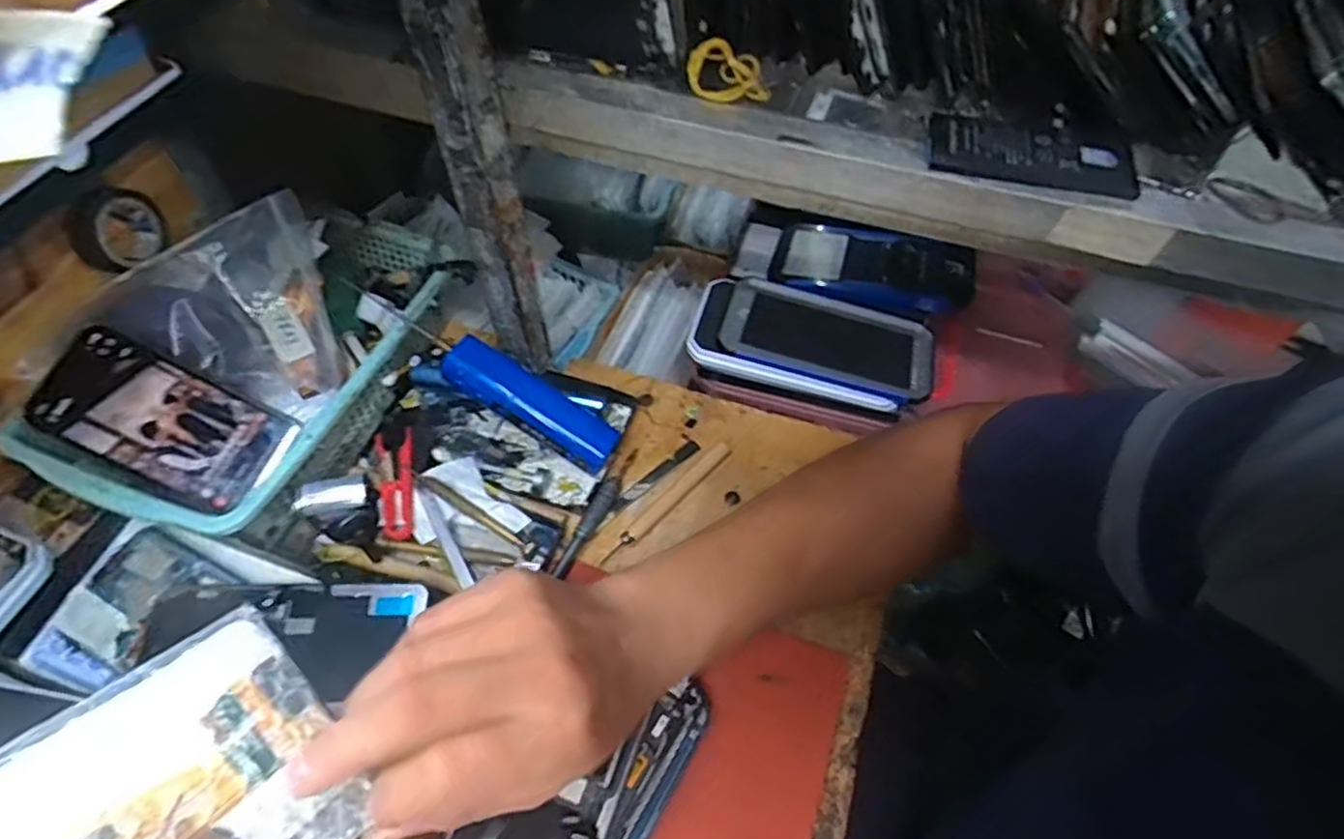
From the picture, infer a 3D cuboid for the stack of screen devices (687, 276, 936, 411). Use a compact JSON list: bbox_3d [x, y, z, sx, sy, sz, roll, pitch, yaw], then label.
[{"bbox_3d":[0.117,-0.066,0.584,0.195,0.021,0.099,17,57,10],"label":"stack of screen devices"}]

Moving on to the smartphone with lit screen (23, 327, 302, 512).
[{"bbox_3d":[-0.322,0.003,0.439,0.133,0.006,0.072,31,78,-18],"label":"smartphone with lit screen"}]

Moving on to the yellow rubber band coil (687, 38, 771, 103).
[{"bbox_3d":[0.032,-0.194,0.383,0.046,0.021,0.029,6,56,3],"label":"yellow rubber band coil"}]

